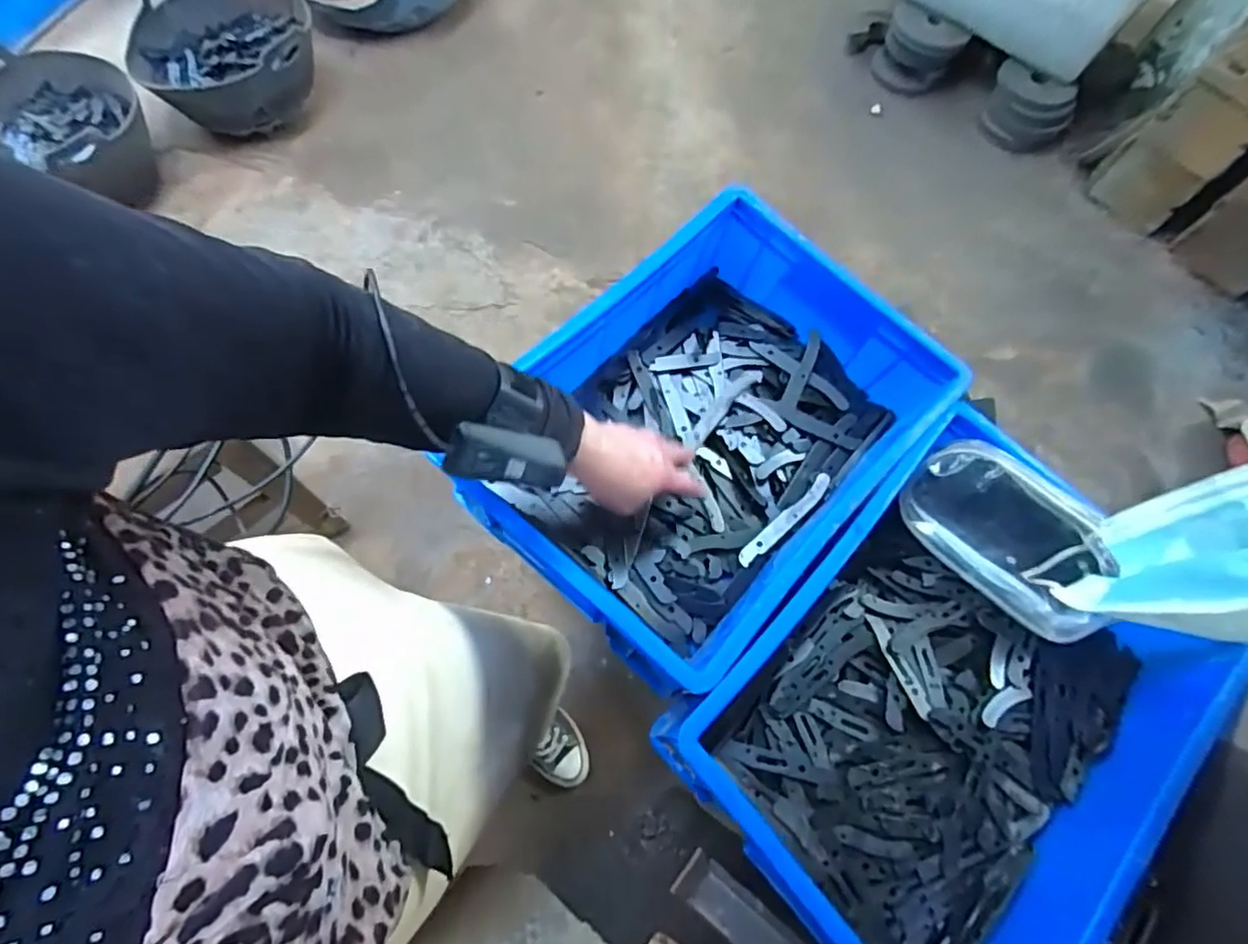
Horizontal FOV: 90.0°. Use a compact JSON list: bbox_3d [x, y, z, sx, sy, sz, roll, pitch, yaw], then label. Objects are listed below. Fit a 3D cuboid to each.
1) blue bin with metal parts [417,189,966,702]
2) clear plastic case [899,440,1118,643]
[{"bbox_3d":[0.087,-0.038,0.590,0.295,0.131,0.401,41,76,11],"label":"blue bin with metal parts"},{"bbox_3d":[0.358,0.056,0.568,0.194,0.111,0.045,44,41,20],"label":"clear plastic case"}]

